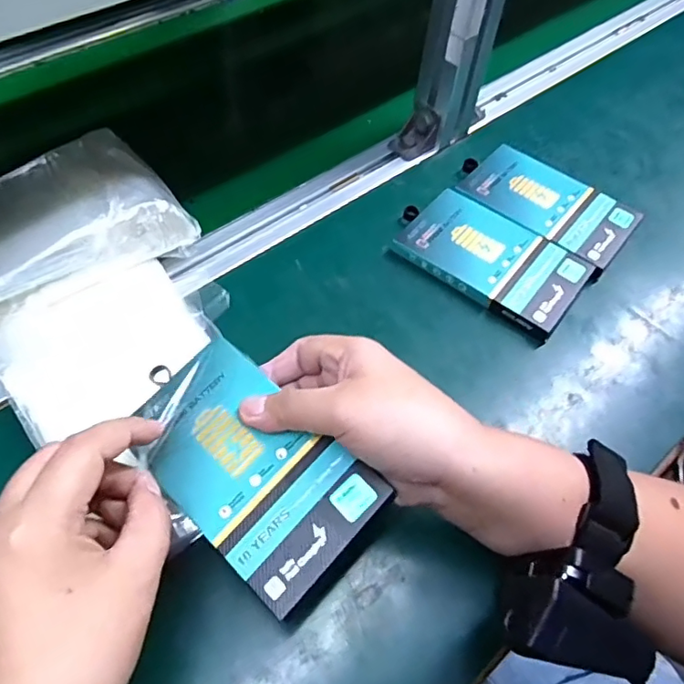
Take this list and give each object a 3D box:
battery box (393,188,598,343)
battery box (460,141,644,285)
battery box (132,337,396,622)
[{"bbox_3d":[0.113,-0.065,0.420,0.141,0.017,0.079,35,62,19],"label":"battery box"},{"bbox_3d":[0.167,-0.117,0.450,0.142,0.015,0.080,36,62,20],"label":"battery box"},{"bbox_3d":[-0.048,0.059,0.275,0.074,0.015,0.133,-39,65,-24],"label":"battery box"}]

